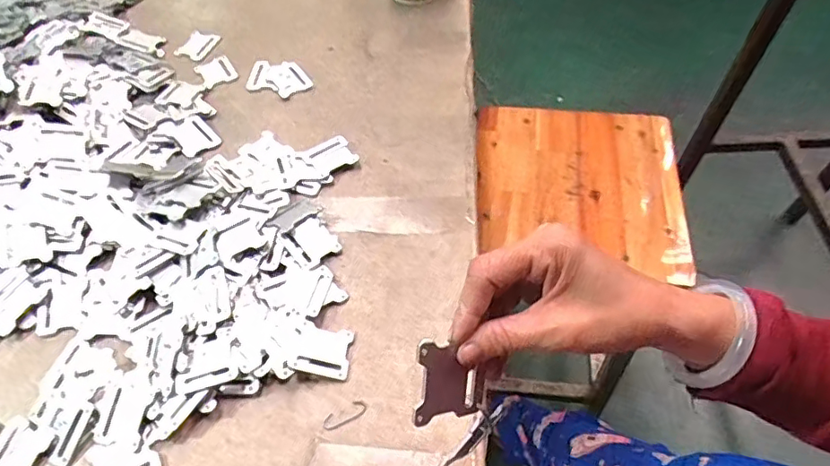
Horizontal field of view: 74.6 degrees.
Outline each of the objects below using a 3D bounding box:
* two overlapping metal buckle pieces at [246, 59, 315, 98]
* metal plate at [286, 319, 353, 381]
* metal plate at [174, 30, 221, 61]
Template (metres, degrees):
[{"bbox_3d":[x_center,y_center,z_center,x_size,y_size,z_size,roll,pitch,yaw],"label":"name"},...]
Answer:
[{"bbox_3d":[-0.168,-0.192,0.674,0.084,0.005,0.051,15,65,17],"label":"two overlapping metal buckle pieces"},{"bbox_3d":[-0.079,0.100,0.466,0.049,0.004,0.042,15,57,-13],"label":"metal plate"},{"bbox_3d":[-0.287,-0.248,0.721,0.045,0.005,0.049,19,60,15],"label":"metal plate"}]

